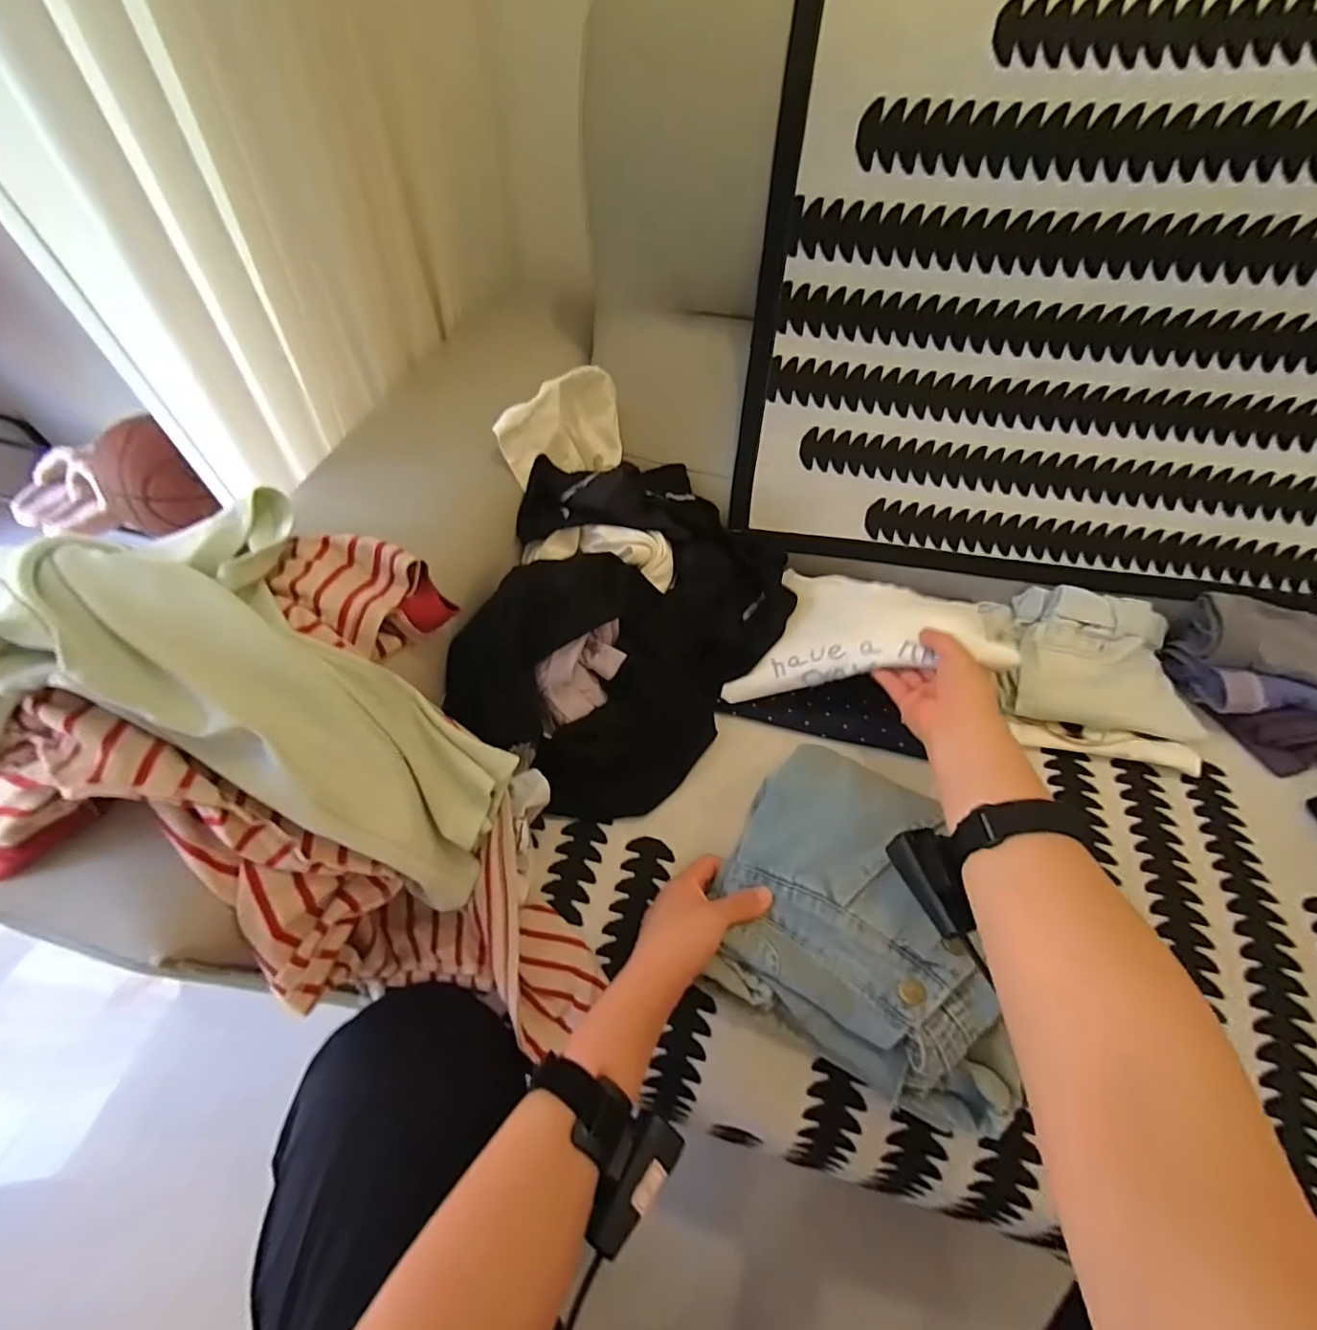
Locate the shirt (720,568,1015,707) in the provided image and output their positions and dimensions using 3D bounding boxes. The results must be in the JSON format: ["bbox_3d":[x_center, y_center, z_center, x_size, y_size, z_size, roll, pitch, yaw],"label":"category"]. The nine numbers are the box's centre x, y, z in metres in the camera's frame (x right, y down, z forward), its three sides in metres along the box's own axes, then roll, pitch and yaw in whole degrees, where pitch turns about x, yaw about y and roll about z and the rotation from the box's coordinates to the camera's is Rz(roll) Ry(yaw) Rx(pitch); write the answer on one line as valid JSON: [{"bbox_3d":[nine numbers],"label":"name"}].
[{"bbox_3d":[0.193,-0.049,0.555,0.225,0.098,0.160,6,55,3],"label":"shirt"}]

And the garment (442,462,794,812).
[{"bbox_3d":[-0.036,-0.057,0.565,0.277,0.151,0.358,30,59,19],"label":"garment"}]

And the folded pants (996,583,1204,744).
[{"bbox_3d":[0.449,-0.004,0.576,0.171,0.050,0.166,17,56,11],"label":"folded pants"}]

